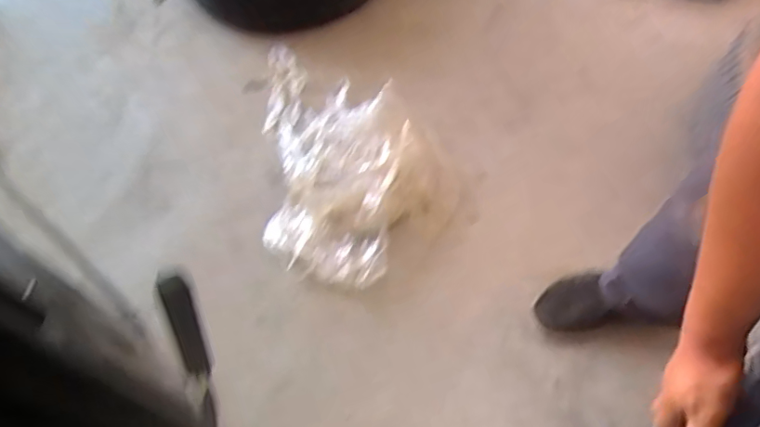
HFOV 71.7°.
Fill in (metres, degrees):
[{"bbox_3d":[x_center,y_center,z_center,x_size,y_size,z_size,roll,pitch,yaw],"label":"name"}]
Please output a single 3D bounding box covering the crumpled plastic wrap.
[{"bbox_3d":[-0.091,-0.159,1.089,0.296,0.096,0.641,-8,57,-1],"label":"crumpled plastic wrap"}]

